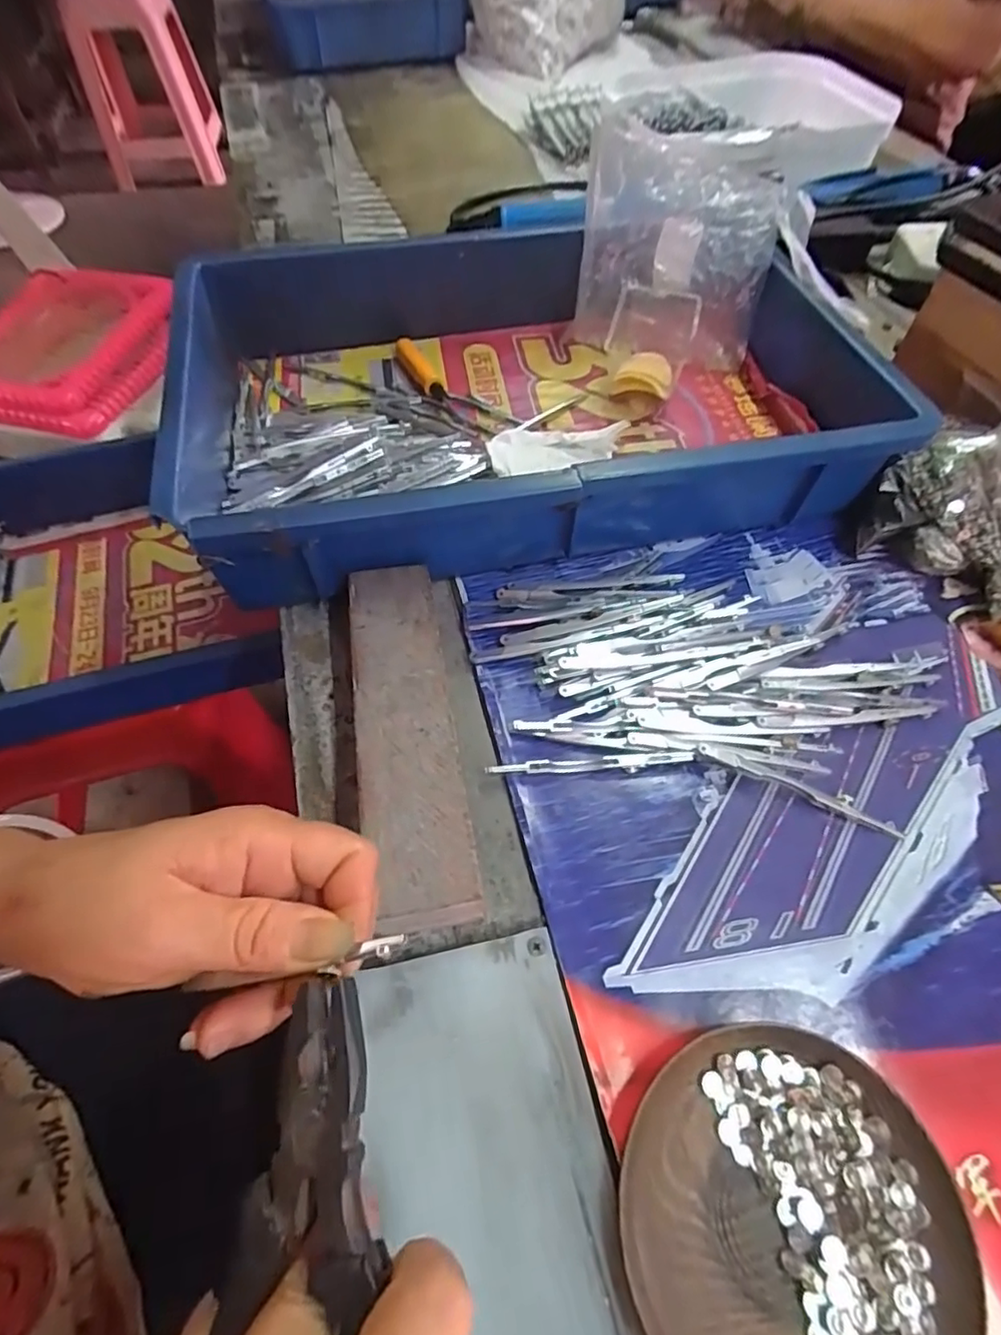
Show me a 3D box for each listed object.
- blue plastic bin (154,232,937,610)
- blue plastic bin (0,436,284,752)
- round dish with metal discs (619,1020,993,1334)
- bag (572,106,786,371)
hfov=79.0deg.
[{"bbox_3d":[0.009,-0.193,0.414,0.429,0.075,0.288,-10,59,-8],"label":"blue plastic bin"},{"bbox_3d":[-0.418,-0.063,0.540,0.375,0.083,0.287,-14,59,-8],"label":"blue plastic bin"},{"bbox_3d":[0.100,0.194,0.211,0.115,0.015,0.111,1,58,-1],"label":"round dish with metal discs"},{"bbox_3d":[0.128,-0.308,0.452,0.137,0.133,0.024,12,31,4],"label":"bag"}]

